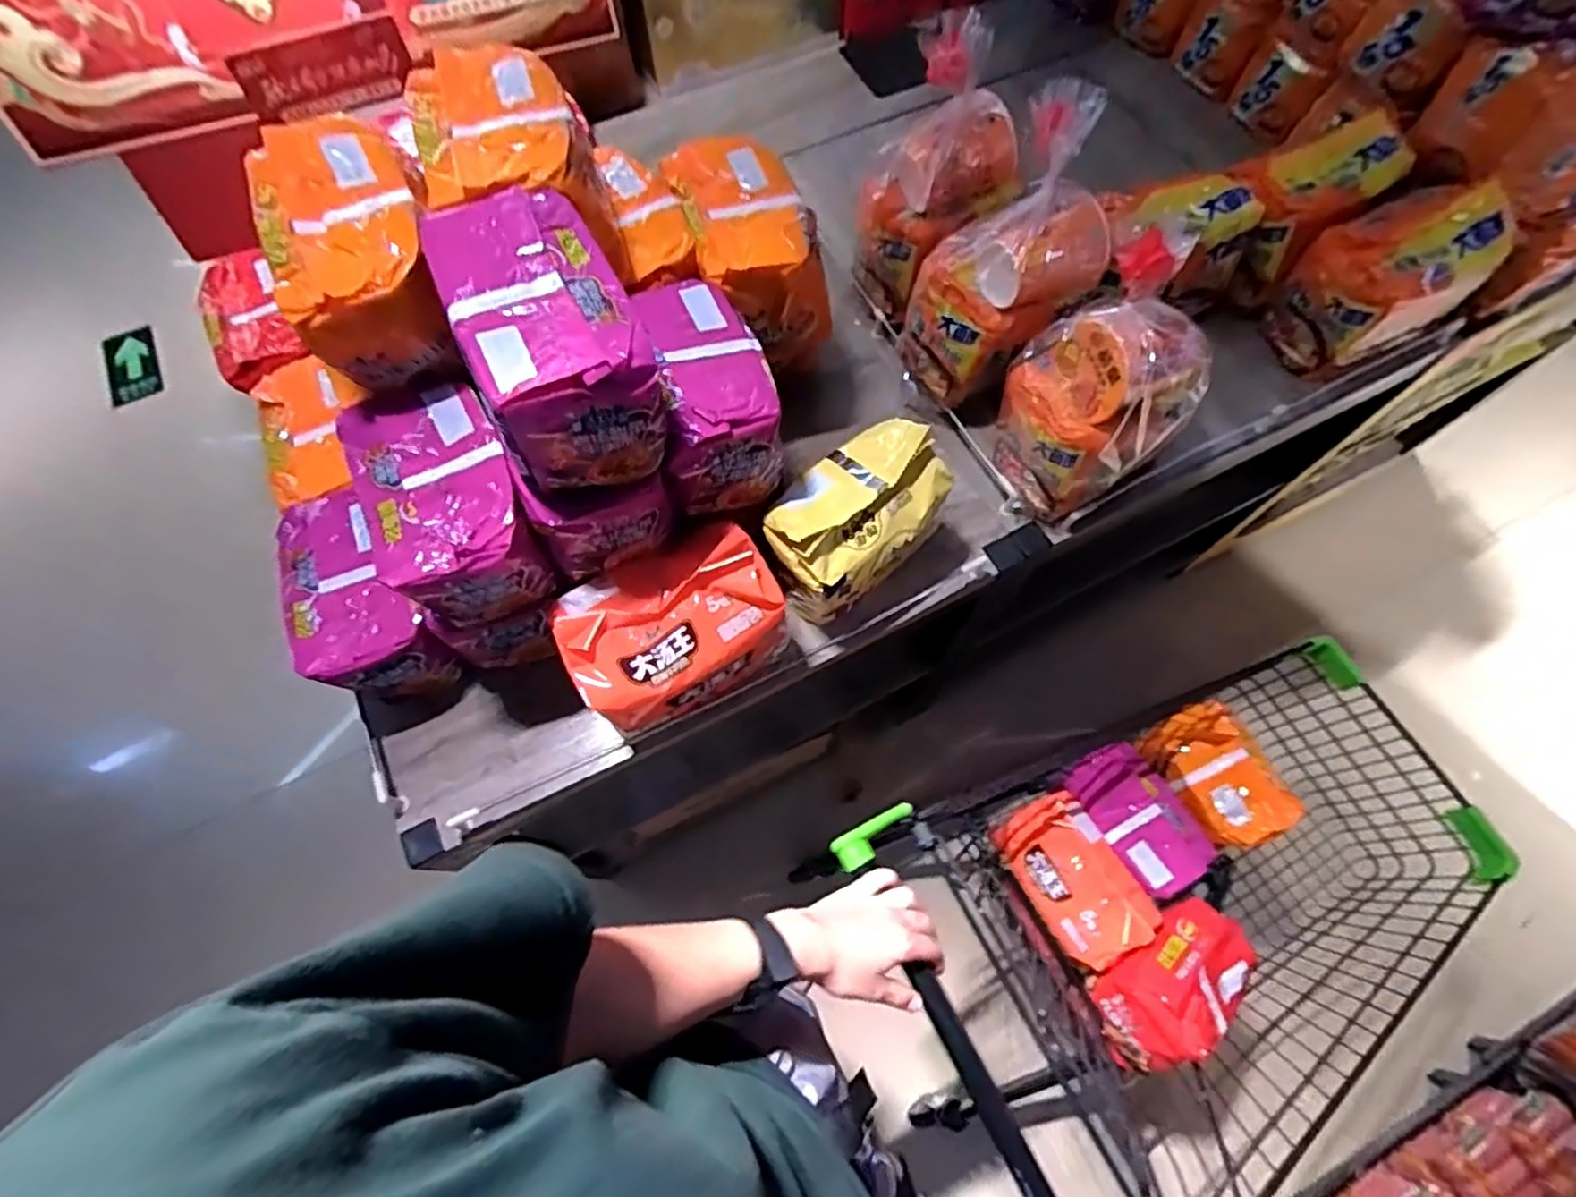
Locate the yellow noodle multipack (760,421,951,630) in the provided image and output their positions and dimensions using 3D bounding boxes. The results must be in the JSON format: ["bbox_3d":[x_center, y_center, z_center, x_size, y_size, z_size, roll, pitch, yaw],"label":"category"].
[{"bbox_3d":[0.076,-0.084,0.817,0.217,0.177,0.130,-37,69,-12],"label":"yellow noodle multipack"}]

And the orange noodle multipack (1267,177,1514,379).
[{"bbox_3d":[0.804,-0.432,0.956,0.231,0.166,0.157,-25,67,-8],"label":"orange noodle multipack"}]

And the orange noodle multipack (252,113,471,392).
[{"bbox_3d":[-0.389,-0.316,0.655,0.139,0.126,0.211,-23,67,-7],"label":"orange noodle multipack"}]

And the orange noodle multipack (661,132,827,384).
[{"bbox_3d":[-0.052,-0.413,0.840,0.167,0.148,0.225,-19,67,-5],"label":"orange noodle multipack"}]

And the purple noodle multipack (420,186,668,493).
[{"bbox_3d":[-0.205,-0.220,0.618,0.148,0.134,0.222,-27,68,-9],"label":"purple noodle multipack"}]

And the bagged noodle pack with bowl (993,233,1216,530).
[{"bbox_3d":[0.363,-0.248,0.795,0.205,0.274,0.165,-26,67,-8],"label":"bagged noodle pack with bowl"}]

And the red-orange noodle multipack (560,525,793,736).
[{"bbox_3d":[-0.123,0.031,0.751,0.224,0.134,0.143,-34,69,-11],"label":"red-orange noodle multipack"}]

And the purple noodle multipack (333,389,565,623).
[{"bbox_3d":[-0.330,-0.090,0.701,0.136,0.120,0.208,-26,67,-8],"label":"purple noodle multipack"}]

